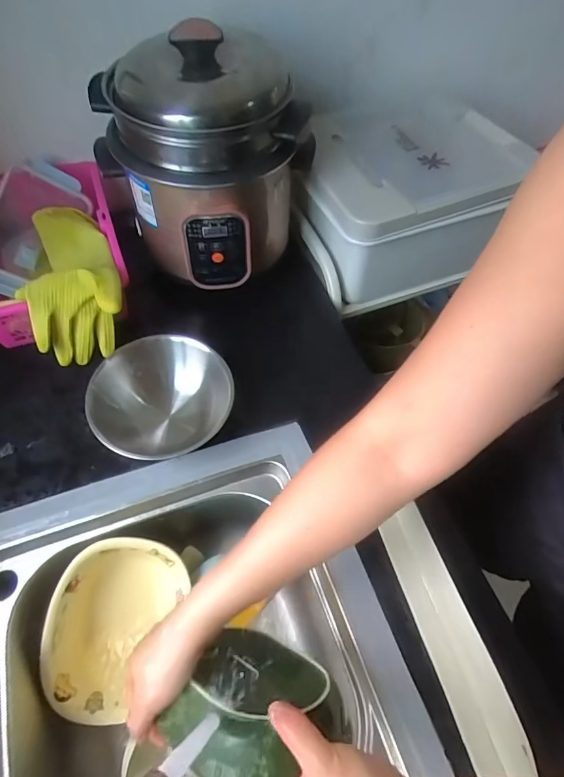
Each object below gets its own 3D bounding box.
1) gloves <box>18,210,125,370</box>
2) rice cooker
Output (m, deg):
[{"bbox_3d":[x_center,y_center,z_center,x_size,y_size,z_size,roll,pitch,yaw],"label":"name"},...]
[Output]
[{"bbox_3d":[-0.273,-0.151,0.596,0.111,0.100,0.221,-12,58,-9],"label":"gloves"},{"bbox_3d":[-0.088,-0.292,0.570,0.220,0.283,0.198,-38,65,-23],"label":"rice cooker"}]

